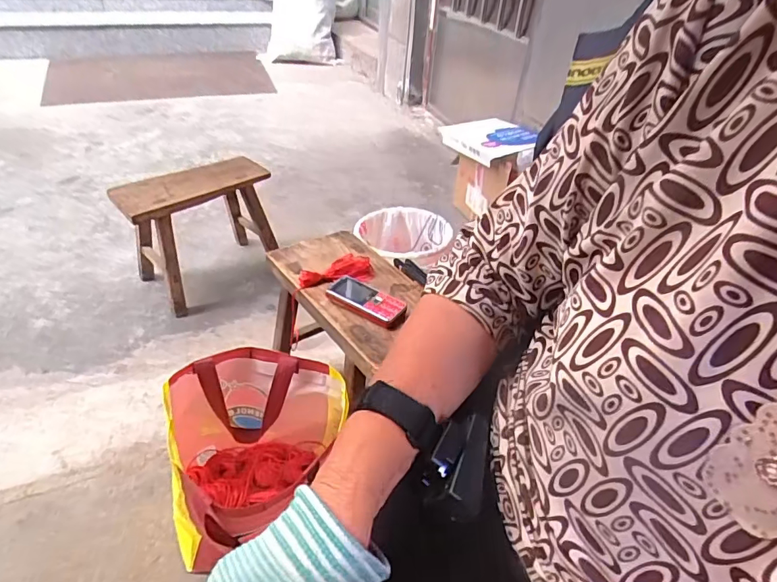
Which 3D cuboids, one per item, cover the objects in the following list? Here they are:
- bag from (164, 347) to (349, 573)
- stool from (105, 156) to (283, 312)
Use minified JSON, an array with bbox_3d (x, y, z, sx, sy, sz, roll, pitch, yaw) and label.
[{"bbox_3d":[-0.191,0.252,0.691,0.260,0.238,0.245,-3,40,-8],"label":"bag"},{"bbox_3d":[-0.474,-0.154,1.211,0.319,0.301,0.210,-28,49,-32],"label":"stool"}]

